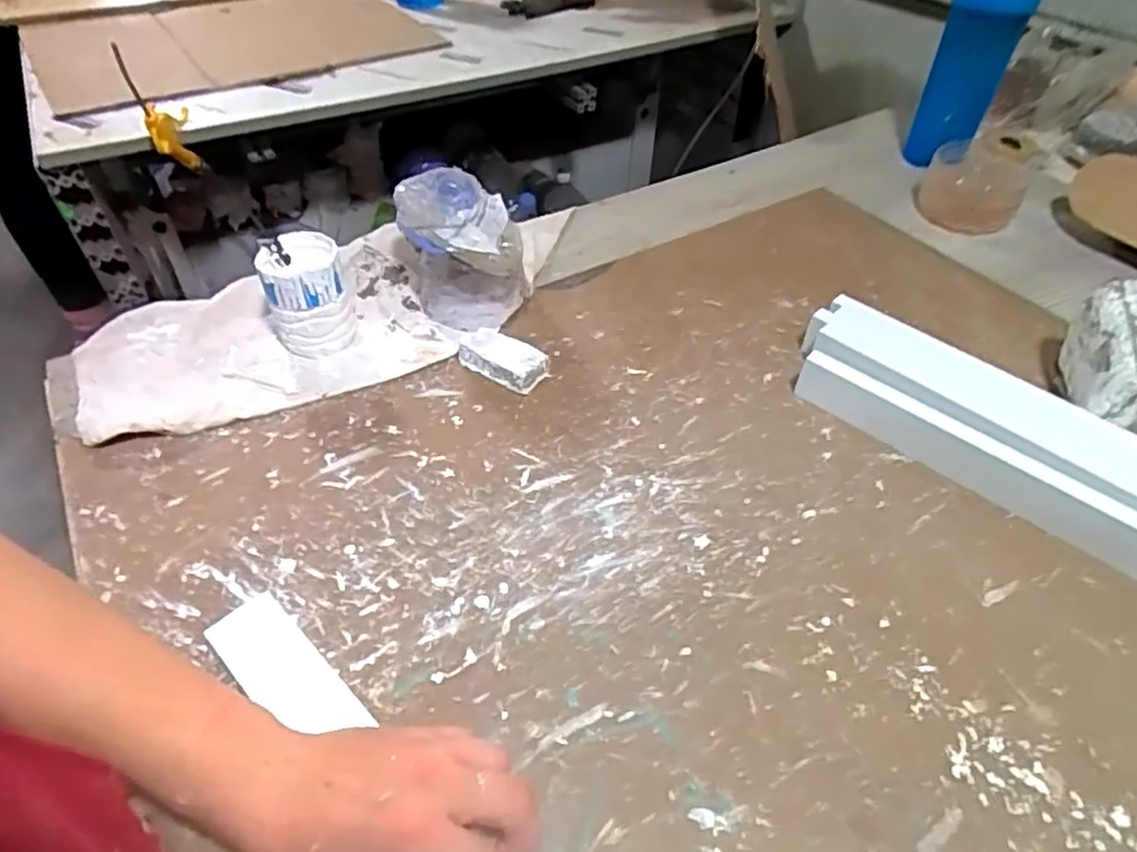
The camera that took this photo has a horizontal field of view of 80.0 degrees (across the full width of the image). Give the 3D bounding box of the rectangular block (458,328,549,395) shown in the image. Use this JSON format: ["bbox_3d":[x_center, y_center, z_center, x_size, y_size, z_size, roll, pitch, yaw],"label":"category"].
[{"bbox_3d":[-0.060,-0.060,0.581,0.083,0.025,0.039,30,53,24],"label":"rectangular block"}]

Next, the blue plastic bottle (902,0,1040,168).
[{"bbox_3d":[0.444,-0.397,0.759,0.078,0.217,0.065,24,51,20],"label":"blue plastic bottle"}]

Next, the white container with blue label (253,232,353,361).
[{"bbox_3d":[-0.227,-0.117,0.590,0.071,0.080,0.081,-21,51,-20],"label":"white container with blue label"}]

